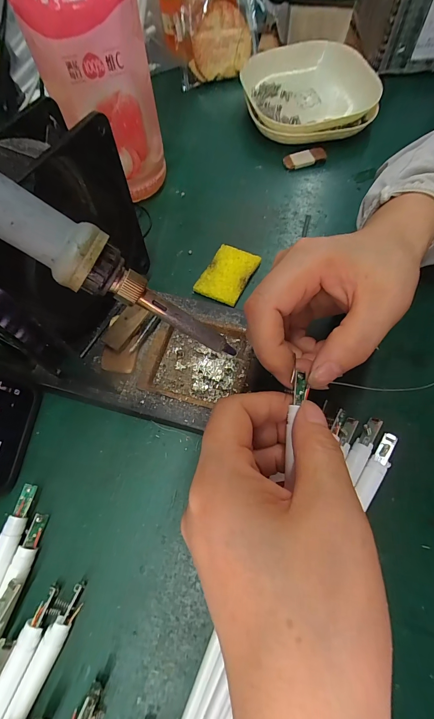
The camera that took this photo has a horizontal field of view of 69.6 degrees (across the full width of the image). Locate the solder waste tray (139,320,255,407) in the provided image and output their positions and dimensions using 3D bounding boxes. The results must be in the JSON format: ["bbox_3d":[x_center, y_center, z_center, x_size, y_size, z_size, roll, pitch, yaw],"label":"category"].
[{"bbox_3d":[-0.013,0.001,0.236,0.076,0.014,0.066,14,67,8],"label":"solder waste tray"}]

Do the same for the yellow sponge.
[{"bbox_3d":[0.010,-0.074,0.276,0.038,0.011,0.056,25,68,12],"label":"yellow sponge"}]

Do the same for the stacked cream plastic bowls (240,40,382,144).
[{"bbox_3d":[0.100,-0.304,0.358,0.140,0.038,0.148,-16,66,-6],"label":"stacked cream plastic bowls"}]

